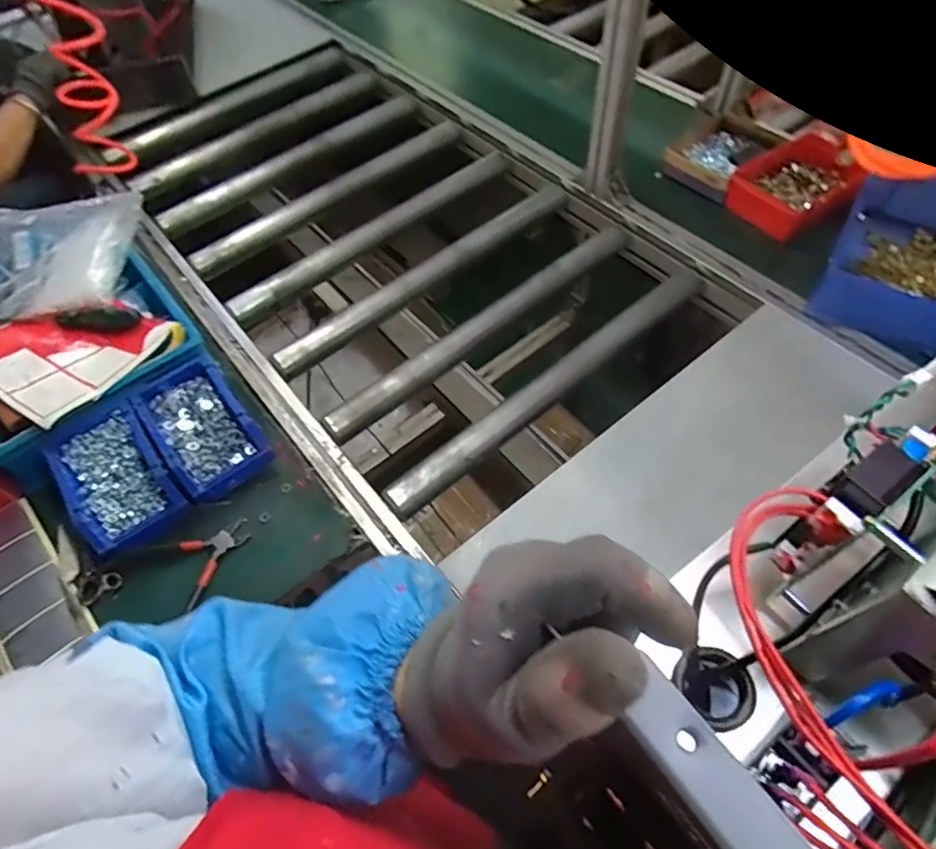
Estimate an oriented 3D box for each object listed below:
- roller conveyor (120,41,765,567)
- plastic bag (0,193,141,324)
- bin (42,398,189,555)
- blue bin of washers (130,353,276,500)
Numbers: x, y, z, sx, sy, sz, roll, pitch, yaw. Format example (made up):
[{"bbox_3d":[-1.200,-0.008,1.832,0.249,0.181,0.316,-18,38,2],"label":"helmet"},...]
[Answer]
[{"bbox_3d":[-0.178,-0.392,1.070,0.706,0.108,1.091,-31,61,-14],"label":"roller conveyor"},{"bbox_3d":[-0.620,-0.240,0.826,0.264,0.059,0.202,-8,58,0],"label":"plastic bag"},{"bbox_3d":[-0.408,0.060,0.660,0.103,0.055,0.154,-36,62,-17],"label":"bin"},{"bbox_3d":[-0.326,0.006,0.709,0.107,0.067,0.164,-36,62,-16],"label":"blue bin of washers"}]

